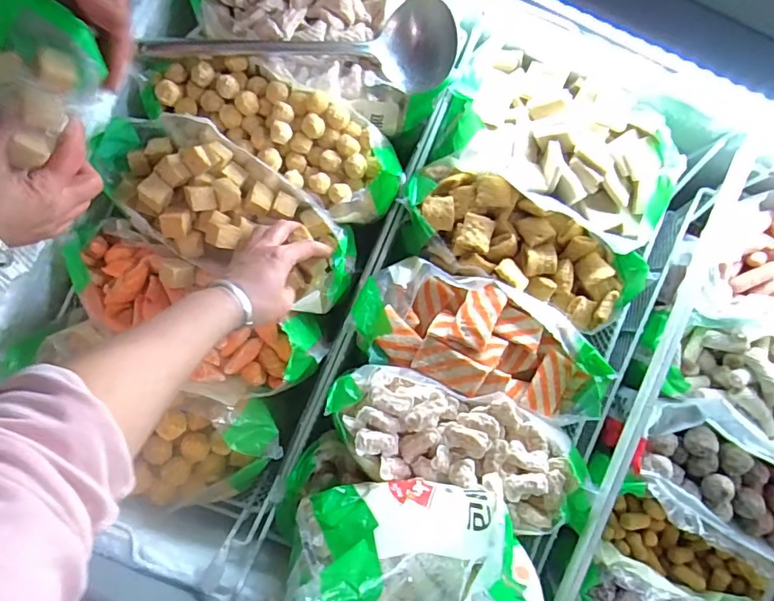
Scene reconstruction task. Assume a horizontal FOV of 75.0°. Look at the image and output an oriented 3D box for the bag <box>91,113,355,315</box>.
[{"bbox_3d":[-0.168,-0.096,0.550,0.291,0.073,0.129,29,87,-8],"label":"bag"}]

